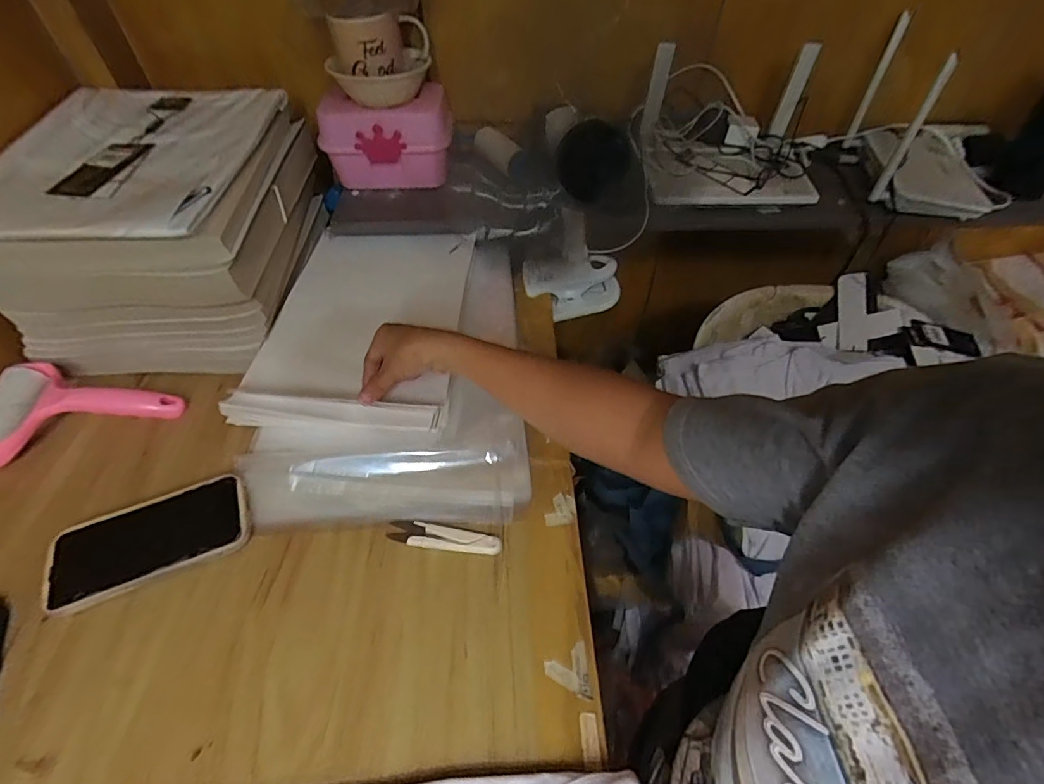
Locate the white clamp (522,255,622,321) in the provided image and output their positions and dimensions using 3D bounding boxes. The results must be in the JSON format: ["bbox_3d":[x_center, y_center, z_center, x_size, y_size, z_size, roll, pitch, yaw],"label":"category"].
[{"bbox_3d":[0.070,-0.145,0.693,0.136,0.059,0.054,-9,51,-7],"label":"white clamp"}]

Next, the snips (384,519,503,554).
[{"bbox_3d":[-0.070,0.132,0.450,0.103,0.007,0.023,9,51,7],"label":"snips"}]

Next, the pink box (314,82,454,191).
[{"bbox_3d":[-0.185,-0.348,0.690,0.176,0.104,0.077,0,50,0],"label":"pink box"}]

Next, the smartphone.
[{"bbox_3d":[-0.334,0.131,0.445,0.163,0.014,0.079,-19,53,-15],"label":"smartphone"}]

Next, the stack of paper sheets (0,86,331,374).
[{"bbox_3d":[-0.426,-0.213,0.619,0.267,0.180,0.328,-2,51,-2],"label":"stack of paper sheets"}]

